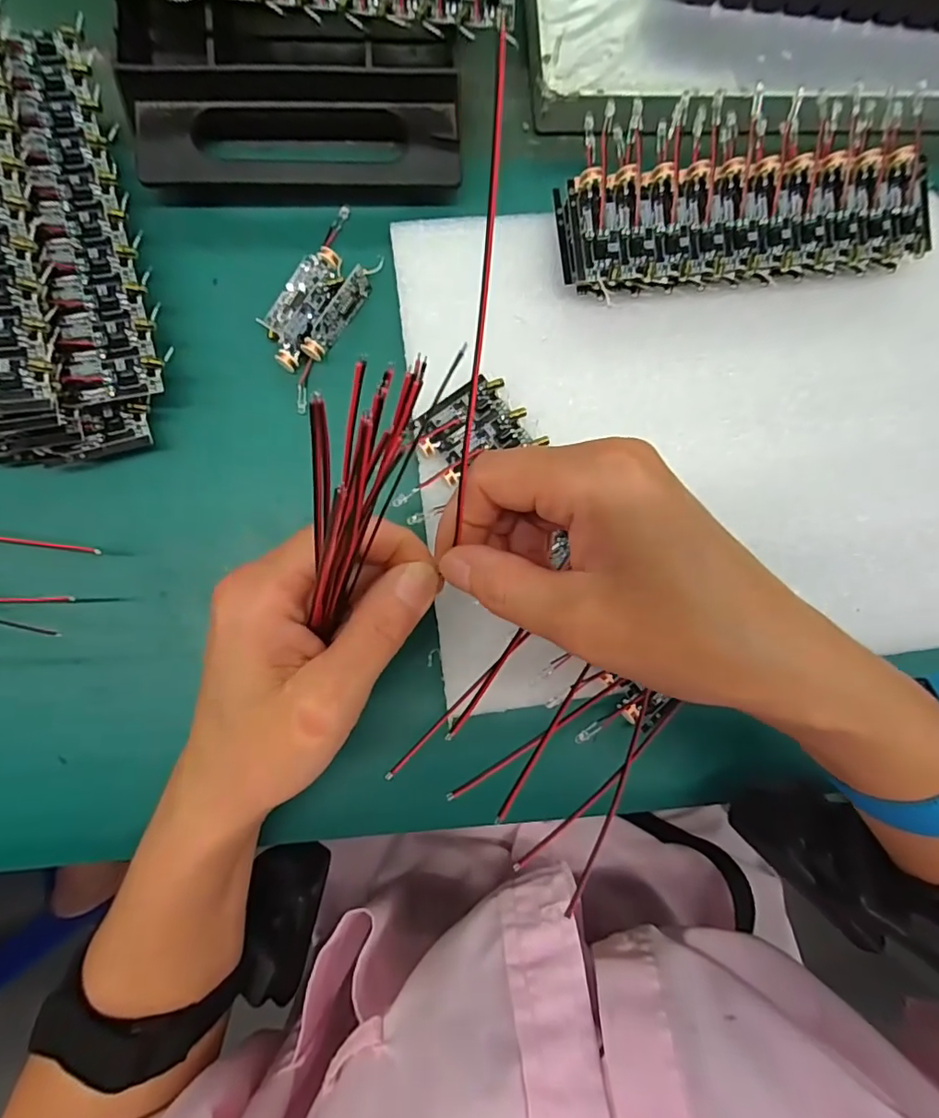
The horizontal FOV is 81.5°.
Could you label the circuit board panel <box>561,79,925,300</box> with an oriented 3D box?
[{"bbox_3d":[0.120,-0.162,0.240,0.164,0.027,0.075,-8,86,-5],"label":"circuit board panel"}]

